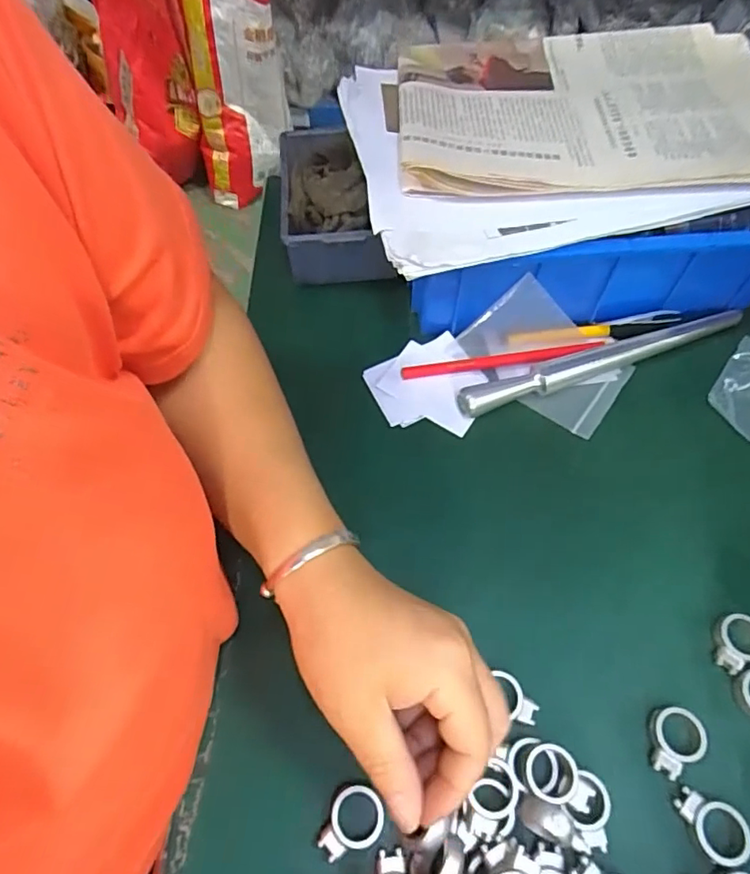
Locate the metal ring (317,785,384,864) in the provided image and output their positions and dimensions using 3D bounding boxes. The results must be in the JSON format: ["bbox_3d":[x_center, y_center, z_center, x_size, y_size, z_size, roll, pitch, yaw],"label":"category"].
[{"bbox_3d":[-0.012,0.189,0.263,0.034,0.005,0.026,-37,65,-19],"label":"metal ring"}]

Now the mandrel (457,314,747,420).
[{"bbox_3d":[0.171,-0.058,0.400,0.233,0.020,0.017,-18,60,-10],"label":"mandrel"}]

